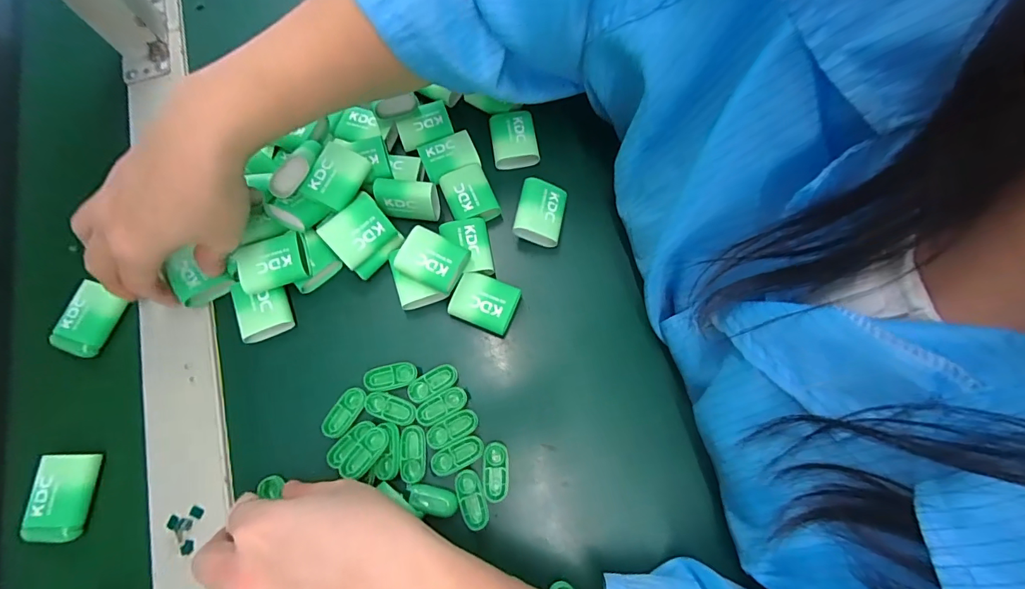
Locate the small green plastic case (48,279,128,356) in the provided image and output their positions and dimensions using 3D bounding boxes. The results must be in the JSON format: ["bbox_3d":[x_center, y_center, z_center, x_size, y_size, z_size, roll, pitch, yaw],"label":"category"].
[{"bbox_3d":[-0.303,0.017,0.314,0.034,0.011,0.048,16,72,14],"label":"small green plastic case"}]

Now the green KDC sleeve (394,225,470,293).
[{"bbox_3d":[-0.054,-0.022,0.302,0.045,0.018,0.034,24,74,16],"label":"green KDC sleeve"}]

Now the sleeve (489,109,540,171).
[{"bbox_3d":[0.001,-0.122,0.346,0.034,0.016,0.040,-10,68,4],"label":"sleeve"}]

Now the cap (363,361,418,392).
[{"bbox_3d":[-0.081,0.055,0.294,0.033,0.005,0.017,-15,68,2],"label":"cap"}]

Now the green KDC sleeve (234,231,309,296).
[{"bbox_3d":[-0.163,-0.023,0.301,0.043,0.014,0.035,-17,82,-7],"label":"green KDC sleeve"}]

